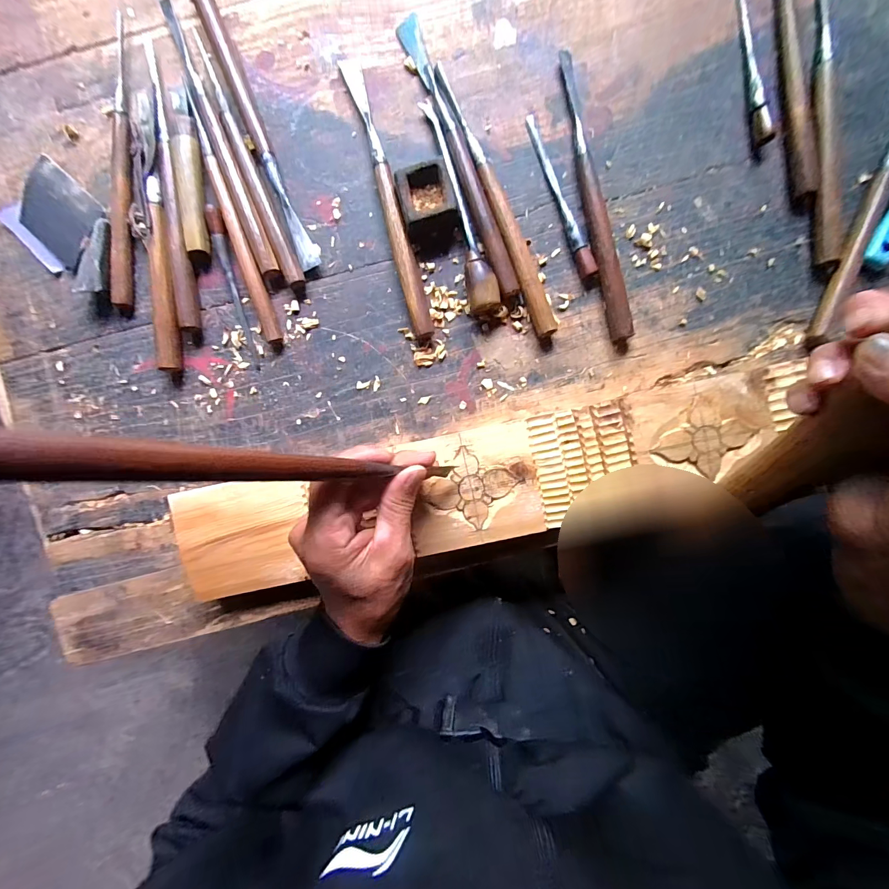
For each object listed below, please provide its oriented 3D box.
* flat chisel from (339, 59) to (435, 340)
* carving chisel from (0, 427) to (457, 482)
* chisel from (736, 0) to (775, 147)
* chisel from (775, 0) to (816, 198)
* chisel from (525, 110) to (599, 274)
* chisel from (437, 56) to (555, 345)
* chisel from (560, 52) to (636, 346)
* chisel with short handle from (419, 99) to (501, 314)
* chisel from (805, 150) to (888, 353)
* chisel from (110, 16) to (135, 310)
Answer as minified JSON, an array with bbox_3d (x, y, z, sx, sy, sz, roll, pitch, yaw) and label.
[{"bbox_3d":[-0.051,-0.218,0.350,0.018,0.017,0.250,-16,92,2],"label":"flat chisel"},{"bbox_3d":[-0.075,0.013,0.216,0.014,0.256,0.018,13,93,37],"label":"carving chisel"},{"bbox_3d":[0.268,-0.340,0.340,0.012,0.011,0.152,-11,92,2],"label":"chisel"},{"bbox_3d":[0.300,-0.344,0.339,0.020,0.013,0.250,-6,92,1],"label":"chisel"},{"bbox_3d":[0.104,-0.223,0.349,0.012,0.012,0.152,-20,92,2],"label":"chisel"},{"bbox_3d":[0.045,-0.213,0.347,0.020,0.018,0.249,-23,92,2],"label":"chisel"},{"bbox_3d":[0.134,-0.219,0.346,0.020,0.016,0.254,-11,92,2],"label":"chisel"},{"bbox_3d":[0.016,-0.210,0.342,0.028,0.029,0.197,-13,92,2],"label":"chisel with short handle"},{"bbox_3d":[0.371,-0.213,0.341,0.022,0.016,0.278,24,93,0],"label":"chisel"},{"bbox_3d":[-0.293,-0.252,0.355,0.019,0.011,0.253,0,92,1],"label":"chisel"}]

